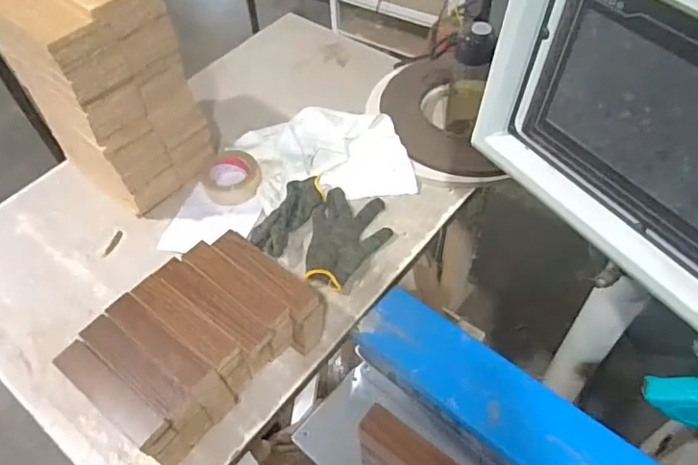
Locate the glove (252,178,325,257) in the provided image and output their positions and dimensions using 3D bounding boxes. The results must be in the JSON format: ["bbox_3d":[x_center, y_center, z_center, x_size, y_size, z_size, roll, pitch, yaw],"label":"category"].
[{"bbox_3d":[-0.105,-0.032,0.946,0.074,0.027,0.166,23,57,20],"label":"glove"}]

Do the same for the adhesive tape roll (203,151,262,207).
[{"bbox_3d":[-0.214,-0.101,1.022,0.107,0.039,0.121,-15,53,-8],"label":"adhesive tape roll"}]

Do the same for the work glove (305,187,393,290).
[{"bbox_3d":[-0.008,0.006,0.922,0.136,0.031,0.190,15,55,15],"label":"work glove"}]

